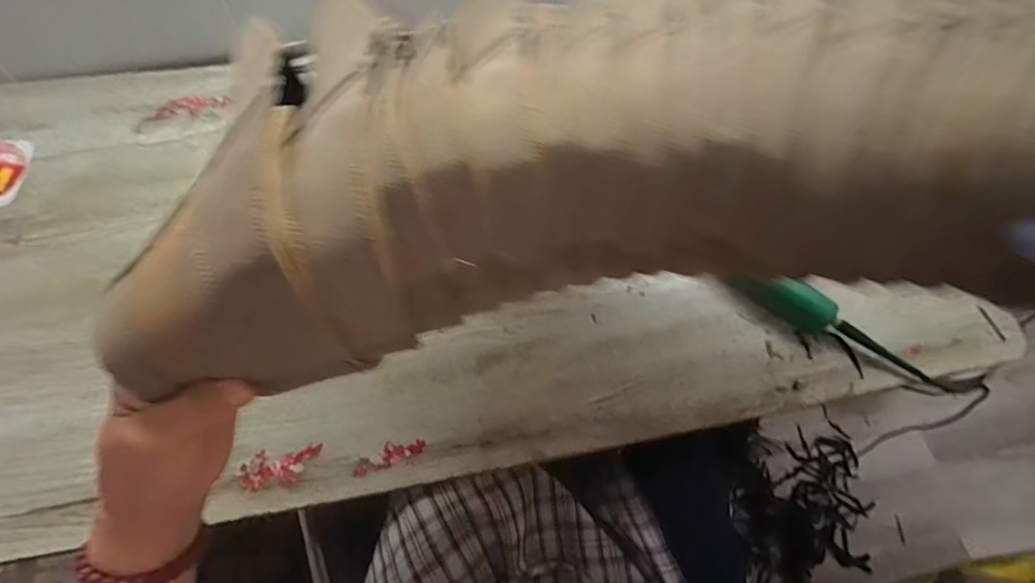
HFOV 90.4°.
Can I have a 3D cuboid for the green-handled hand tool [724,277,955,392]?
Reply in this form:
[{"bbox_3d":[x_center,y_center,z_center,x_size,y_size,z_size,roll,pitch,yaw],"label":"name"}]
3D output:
[{"bbox_3d":[0.339,0.039,0.542,0.221,0.034,0.028,34,67,14],"label":"green-handled hand tool"}]

